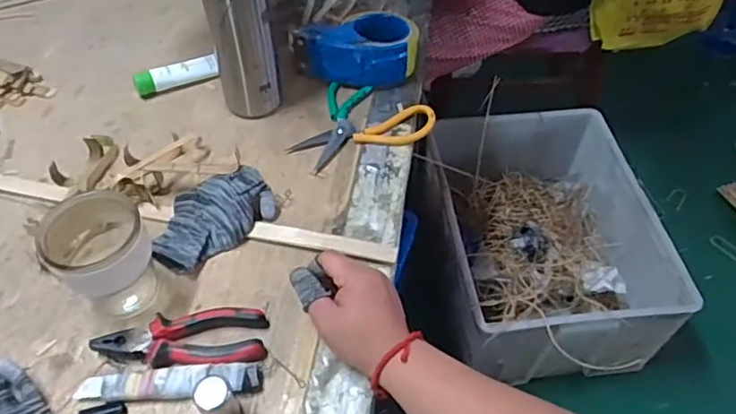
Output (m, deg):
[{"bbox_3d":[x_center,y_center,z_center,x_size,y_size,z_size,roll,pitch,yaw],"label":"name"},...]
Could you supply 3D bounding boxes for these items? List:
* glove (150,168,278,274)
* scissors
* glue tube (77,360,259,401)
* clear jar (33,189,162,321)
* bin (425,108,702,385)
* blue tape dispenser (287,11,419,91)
[{"bbox_3d":[-0.171,0.004,0.643,0.132,0.033,0.091,-28,58,-20],"label":"glove"},{"bbox_3d":[-0.006,-0.095,0.749,0.148,0.013,0.151,20,55,14],"label":"scissors"},{"bbox_3d":[-0.179,0.158,0.538,0.163,0.017,0.029,-4,53,-4],"label":"glue tube"},{"bbox_3d":[-0.251,0.049,0.568,0.075,0.111,0.082,1,53,-1],"label":"clear jar"},{"bbox_3d":[0.340,0.070,1.253,0.406,0.251,0.527,-7,53,-6],"label":"bin"},{"bbox_3d":[-0.017,-0.216,0.803,0.167,0.055,0.093,8,53,5],"label":"blue tape dispenser"}]

